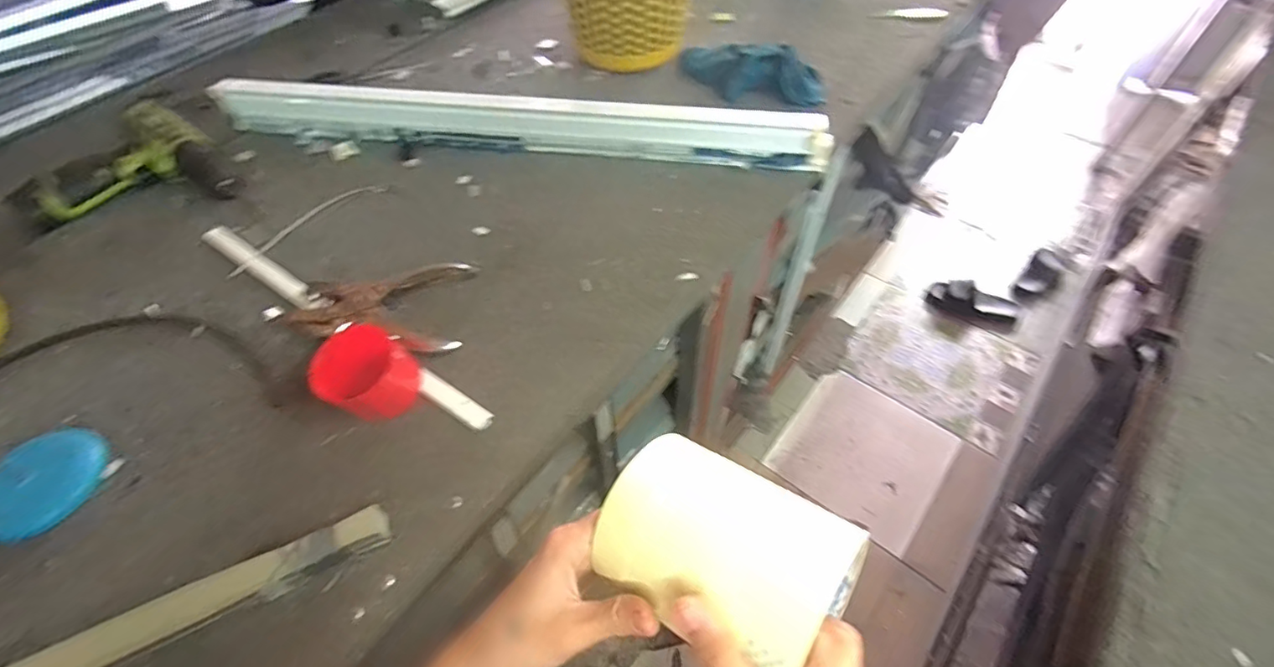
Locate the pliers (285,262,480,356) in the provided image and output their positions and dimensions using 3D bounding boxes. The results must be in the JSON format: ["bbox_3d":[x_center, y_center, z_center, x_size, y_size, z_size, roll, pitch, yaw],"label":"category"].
[{"bbox_3d":[-0.236,-0.030,0.511,0.153,0.023,0.101,5,56,7],"label":"pliers"}]

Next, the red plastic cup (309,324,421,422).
[{"bbox_3d":[-0.215,0.035,0.438,0.067,0.054,0.069,-2,55,3],"label":"red plastic cup"}]

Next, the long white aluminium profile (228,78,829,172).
[{"bbox_3d":[-0.156,-0.253,0.646,0.729,0.049,0.044,6,56,8],"label":"long white aluminium profile"}]

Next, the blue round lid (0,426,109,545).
[{"bbox_3d":[-0.458,0.114,0.415,0.075,0.017,0.086,17,58,15],"label":"blue round lid"}]

